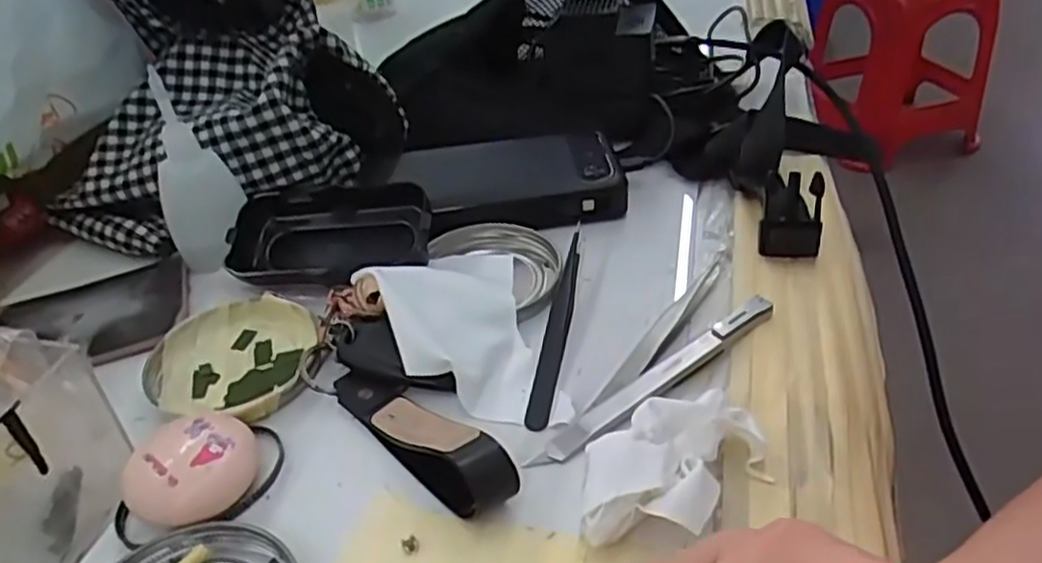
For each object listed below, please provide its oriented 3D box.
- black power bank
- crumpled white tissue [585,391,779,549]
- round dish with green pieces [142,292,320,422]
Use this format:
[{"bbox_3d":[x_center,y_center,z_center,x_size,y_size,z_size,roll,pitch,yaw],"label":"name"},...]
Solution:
[{"bbox_3d":[-0.008,-0.059,0.439,0.125,0.028,0.075,-8,38,-5],"label":"black power bank"},{"bbox_3d":[0.057,0.070,0.271,0.071,0.019,0.053,-5,38,-2],"label":"crumpled white tissue"},{"bbox_3d":[-0.135,0.035,0.348,0.081,0.011,0.073,7,39,13],"label":"round dish with green pieces"}]

